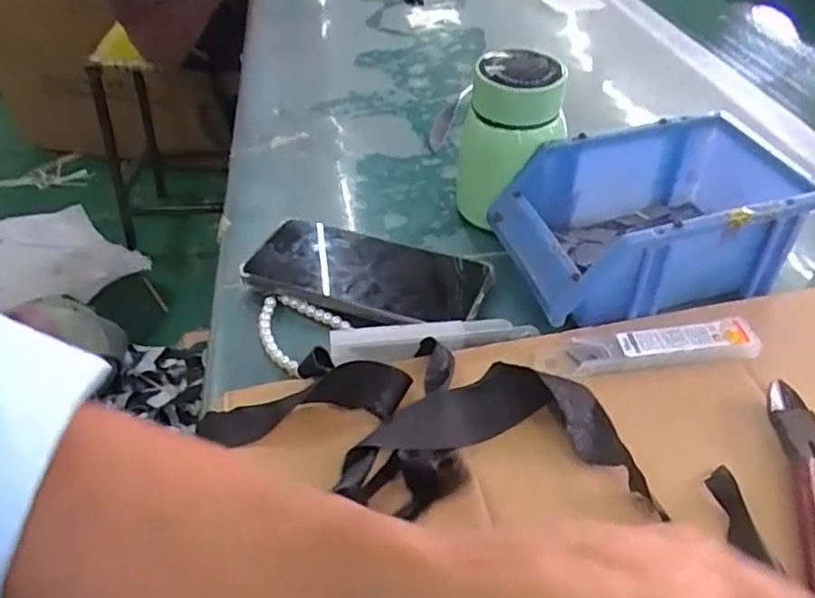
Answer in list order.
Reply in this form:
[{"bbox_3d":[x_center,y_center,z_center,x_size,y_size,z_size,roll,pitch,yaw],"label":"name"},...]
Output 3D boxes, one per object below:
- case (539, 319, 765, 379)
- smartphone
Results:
[{"bbox_3d":[0.140,0.028,0.369,0.124,0.010,0.027,-6,42,-3],"label":"case"},{"bbox_3d":[-0.028,-0.022,0.435,0.158,0.012,0.086,13,45,17],"label":"smartphone"}]

